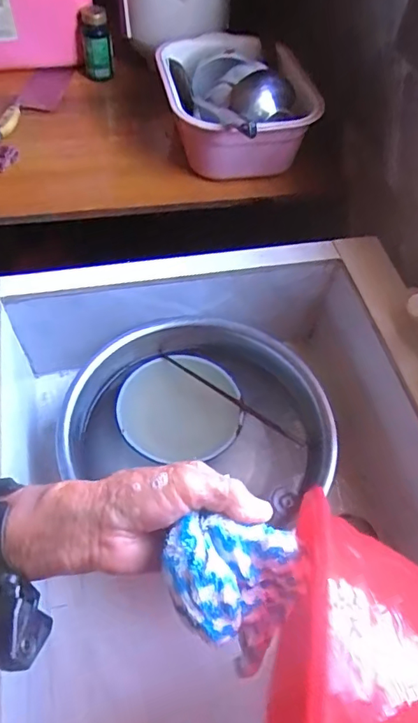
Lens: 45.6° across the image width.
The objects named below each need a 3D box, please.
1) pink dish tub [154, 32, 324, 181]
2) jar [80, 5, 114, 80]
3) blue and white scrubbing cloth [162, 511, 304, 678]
[{"bbox_3d":[0.038,-0.409,0.816,0.206,0.155,0.272,-10,58,-10],"label":"pink dish tub"},{"bbox_3d":[-0.205,-0.583,0.912,0.055,0.115,0.050,-6,58,-8],"label":"jar"},{"bbox_3d":[0.014,0.136,0.309,0.081,0.068,0.070,29,60,14],"label":"blue and white scrubbing cloth"}]

